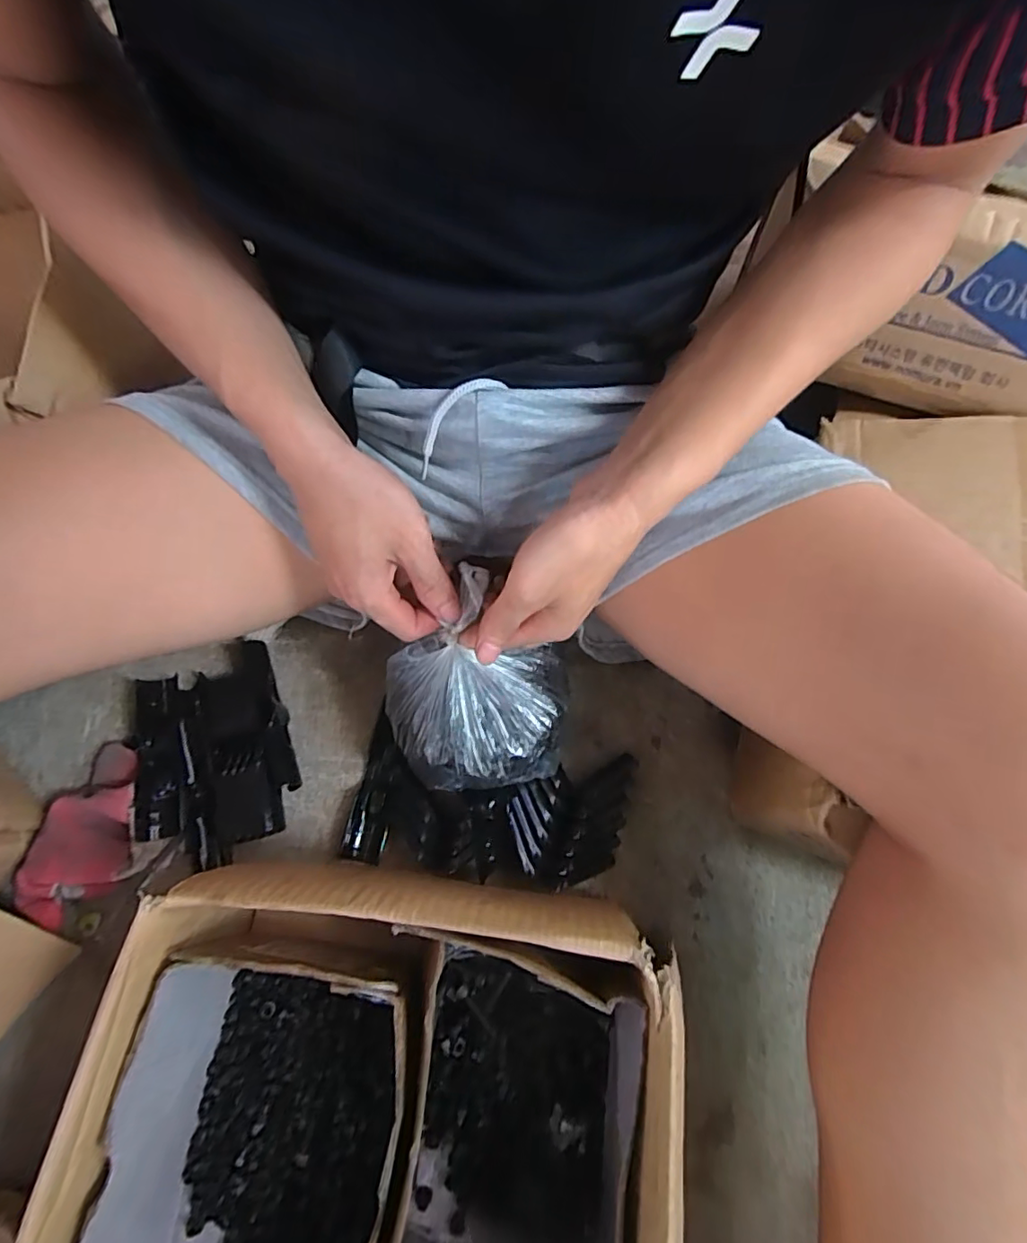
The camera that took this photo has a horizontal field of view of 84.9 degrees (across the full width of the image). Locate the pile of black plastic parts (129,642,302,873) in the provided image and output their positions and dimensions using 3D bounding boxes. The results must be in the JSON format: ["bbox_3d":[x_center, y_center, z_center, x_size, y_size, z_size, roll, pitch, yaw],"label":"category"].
[{"bbox_3d":[-0.246,0.111,0.459,0.120,0.030,0.155,-21,69,-7],"label":"pile of black plastic parts"}]

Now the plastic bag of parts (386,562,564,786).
[{"bbox_3d":[-0.029,0.041,0.415,0.133,0.080,0.157,3,89,3],"label":"plastic bag of parts"}]

